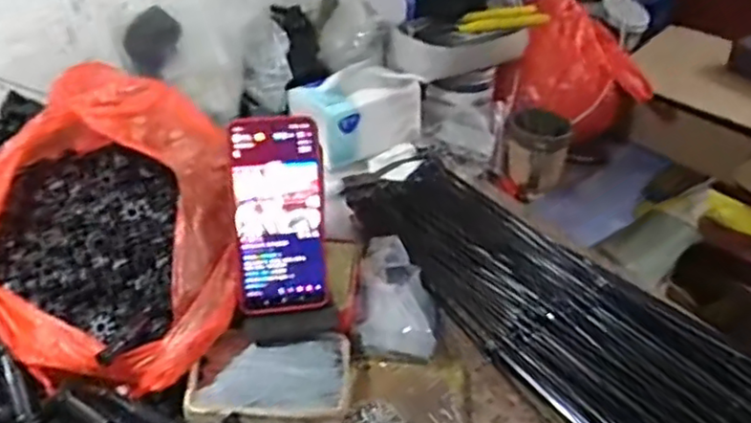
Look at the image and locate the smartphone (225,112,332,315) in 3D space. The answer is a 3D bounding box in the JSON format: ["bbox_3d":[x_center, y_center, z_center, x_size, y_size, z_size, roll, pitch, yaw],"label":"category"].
[{"bbox_3d":[-0.083,0.003,0.565,0.077,0.164,0.011,-4,7,-6],"label":"smartphone"}]

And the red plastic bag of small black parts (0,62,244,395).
[{"bbox_3d":[-0.230,0.013,0.572,0.207,0.168,0.258,-8,37,-12],"label":"red plastic bag of small black parts"}]

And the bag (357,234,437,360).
[{"bbox_3d":[0.022,0.080,0.645,0.071,0.057,0.133,2,36,1],"label":"bag"}]

